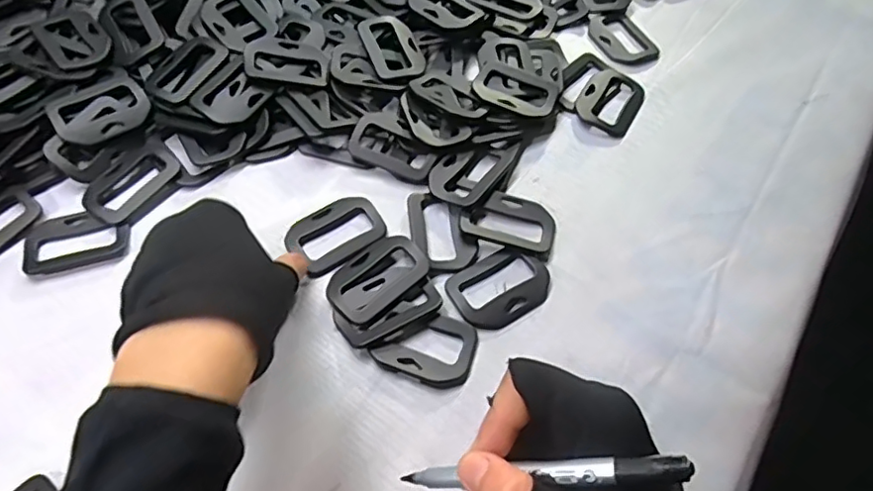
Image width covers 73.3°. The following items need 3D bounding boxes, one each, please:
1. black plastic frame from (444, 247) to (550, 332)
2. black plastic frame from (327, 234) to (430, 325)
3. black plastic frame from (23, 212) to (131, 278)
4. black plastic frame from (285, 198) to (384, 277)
[{"bbox_3d":[0.039,0.024,0.353,0.060,0.004,0.044,-29,64,-18],"label":"black plastic frame"},{"bbox_3d":[-0.037,0.018,0.352,0.060,0.010,0.041,-37,66,-22],"label":"black plastic frame"},{"bbox_3d":[-0.224,-0.003,0.365,0.062,0.004,0.040,-13,60,-10],"label":"black plastic frame"},{"bbox_3d":[-0.063,-0.008,0.373,0.059,0.005,0.041,-32,64,-19],"label":"black plastic frame"}]

